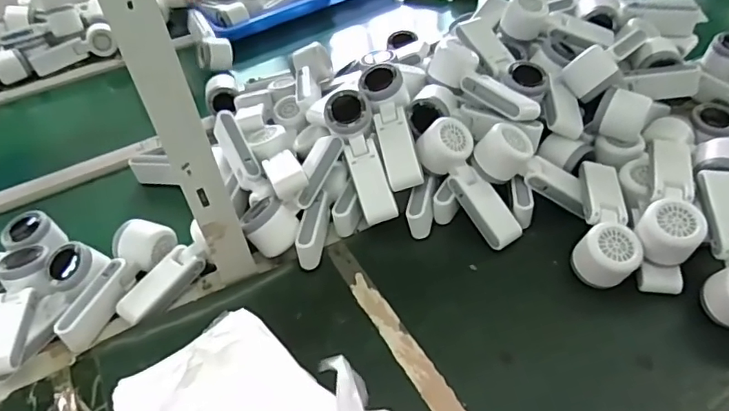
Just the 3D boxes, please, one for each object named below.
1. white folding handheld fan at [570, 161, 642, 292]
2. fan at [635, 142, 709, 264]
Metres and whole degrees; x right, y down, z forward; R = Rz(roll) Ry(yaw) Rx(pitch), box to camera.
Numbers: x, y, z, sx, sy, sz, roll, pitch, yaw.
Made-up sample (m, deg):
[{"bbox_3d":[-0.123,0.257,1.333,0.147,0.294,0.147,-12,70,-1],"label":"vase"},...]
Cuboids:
[{"bbox_3d":[0.274,0.022,0.613,0.059,0.066,0.154,8,45,15],"label":"white folding handheld fan"},{"bbox_3d":[0.336,-0.010,0.591,0.059,0.043,0.158,12,47,19],"label":"fan"}]

